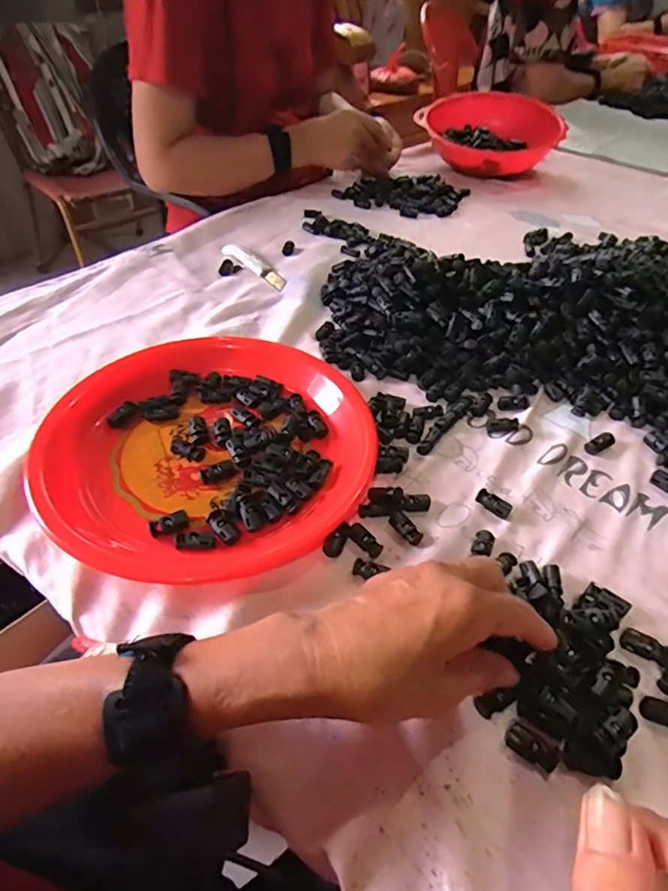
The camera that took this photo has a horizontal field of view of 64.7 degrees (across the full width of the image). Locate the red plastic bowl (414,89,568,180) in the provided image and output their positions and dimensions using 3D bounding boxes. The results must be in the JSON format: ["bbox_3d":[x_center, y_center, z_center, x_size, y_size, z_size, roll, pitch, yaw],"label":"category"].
[{"bbox_3d":[0.275,-0.551,0.942,0.252,0.090,0.161,4,47,2],"label":"red plastic bowl"}]

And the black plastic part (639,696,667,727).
[{"bbox_3d":[0.191,0.154,0.302,0.029,0.006,0.013,14,48,11],"label":"black plastic part"}]

